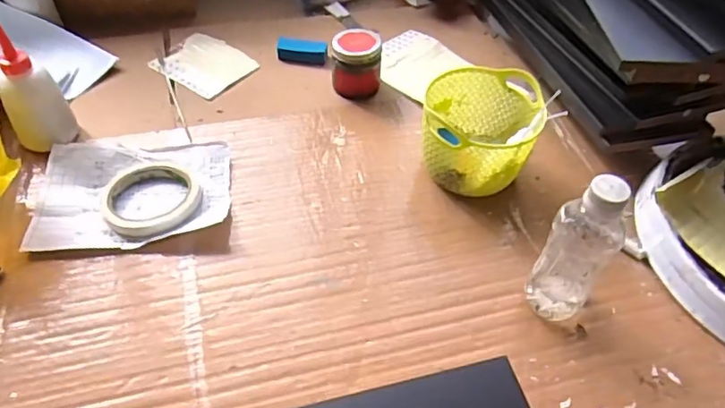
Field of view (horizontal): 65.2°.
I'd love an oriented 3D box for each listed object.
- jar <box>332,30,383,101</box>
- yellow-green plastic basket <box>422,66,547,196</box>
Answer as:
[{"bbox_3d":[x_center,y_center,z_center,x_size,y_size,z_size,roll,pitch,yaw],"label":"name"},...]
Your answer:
[{"bbox_3d":[-0.009,-0.184,0.746,0.064,0.081,0.062,-2,51,-6],"label":"jar"},{"bbox_3d":[0.123,-0.080,0.637,0.120,0.099,0.128,6,50,0],"label":"yellow-green plastic basket"}]

